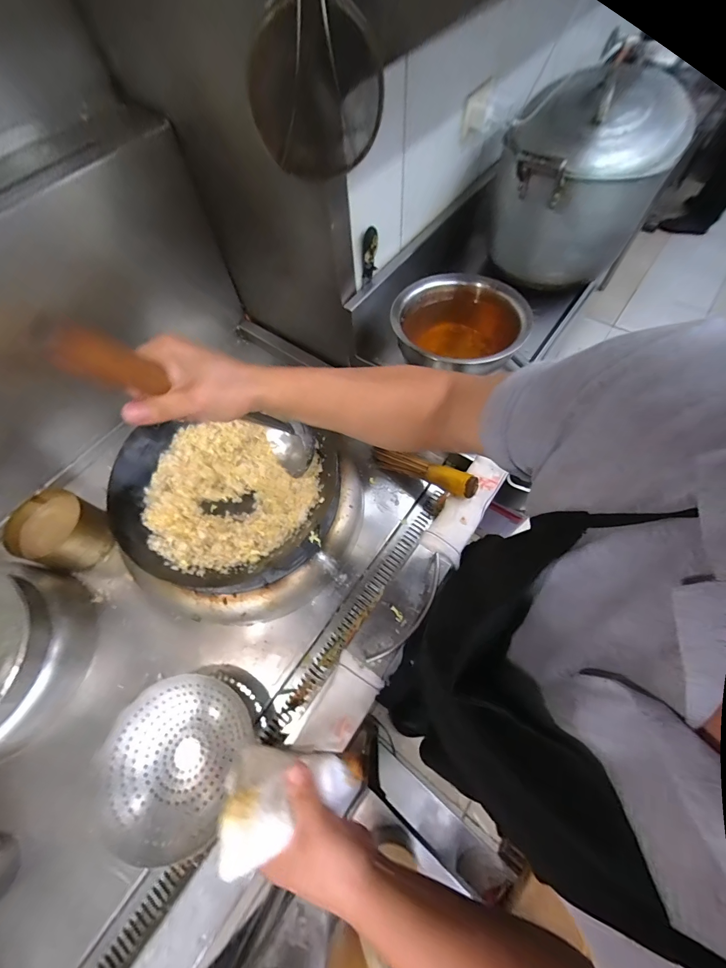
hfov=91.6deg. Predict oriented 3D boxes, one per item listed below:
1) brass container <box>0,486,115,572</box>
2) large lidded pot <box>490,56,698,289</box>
[{"bbox_3d":[-0.686,0.107,0.811,0.155,0.115,0.152,-1,63,3],"label":"brass container"},{"bbox_3d":[0.554,-0.776,0.918,0.379,0.354,0.462,26,68,15],"label":"large lidded pot"}]

